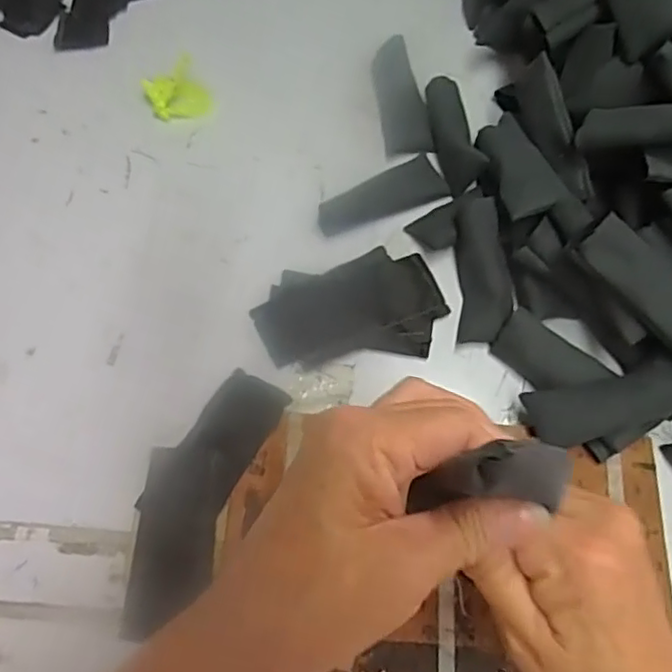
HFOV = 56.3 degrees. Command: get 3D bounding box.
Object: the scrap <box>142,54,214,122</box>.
[{"bbox_3d":[-0.136,-0.210,0.536,0.051,0.031,0.042,-17,67,-6],"label":"scrap"}]

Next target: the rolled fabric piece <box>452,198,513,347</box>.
[{"bbox_3d":[0.104,-0.047,0.453,0.034,0.026,0.102,-3,86,0],"label":"rolled fabric piece"}]

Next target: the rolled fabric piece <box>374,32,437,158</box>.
[{"bbox_3d":[0.056,-0.202,0.529,0.036,0.028,0.102,-7,66,-1],"label":"rolled fabric piece"}]

